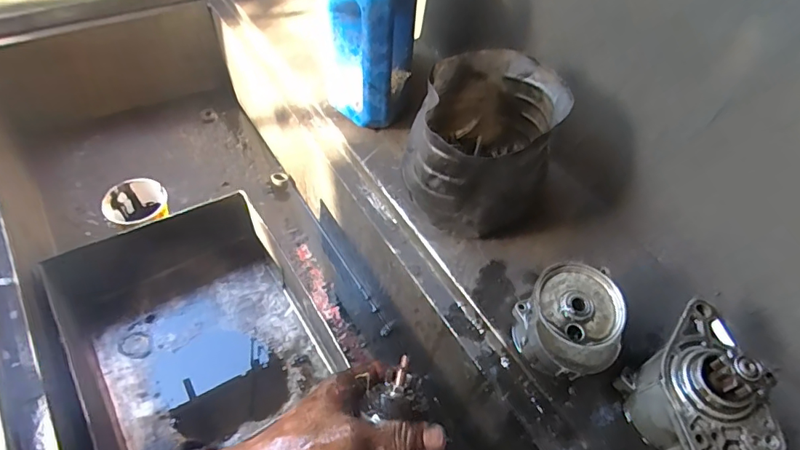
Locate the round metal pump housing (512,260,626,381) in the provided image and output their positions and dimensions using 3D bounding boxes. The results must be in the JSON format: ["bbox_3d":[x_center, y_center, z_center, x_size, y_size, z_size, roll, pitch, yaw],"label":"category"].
[{"bbox_3d":[0.170,0.109,0.500,0.099,0.083,0.109,-10,55,-14],"label":"round metal pump housing"}]

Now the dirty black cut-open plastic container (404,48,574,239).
[{"bbox_3d":[0.094,-0.092,0.569,0.157,0.150,0.167,15,53,4],"label":"dirty black cut-open plastic container"}]

